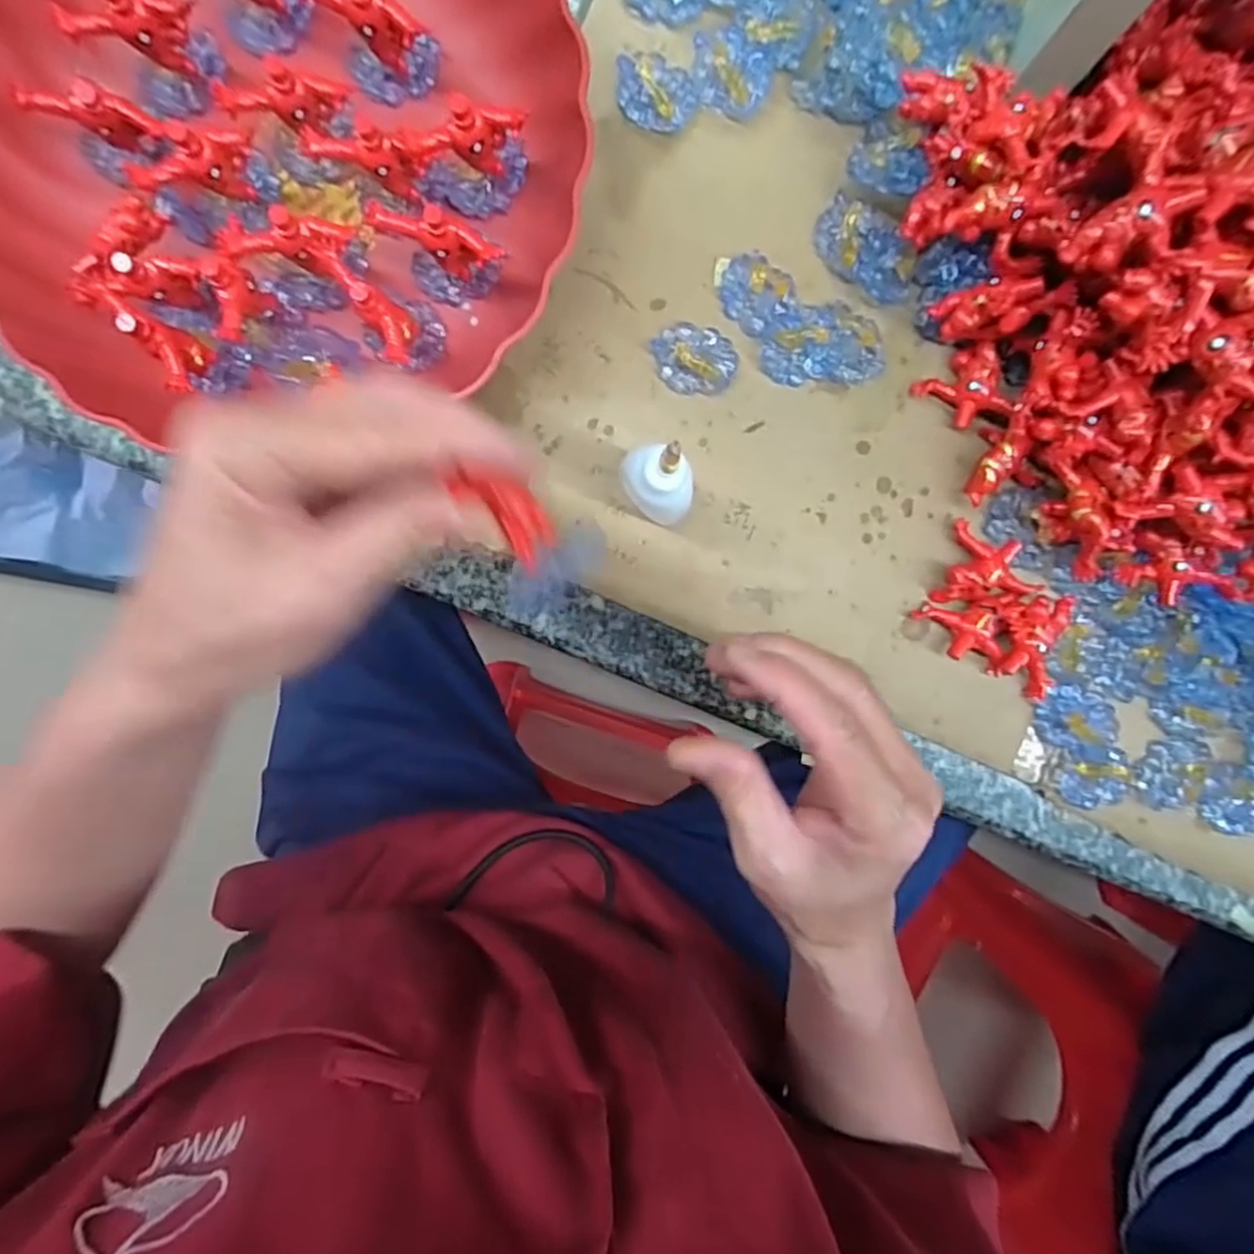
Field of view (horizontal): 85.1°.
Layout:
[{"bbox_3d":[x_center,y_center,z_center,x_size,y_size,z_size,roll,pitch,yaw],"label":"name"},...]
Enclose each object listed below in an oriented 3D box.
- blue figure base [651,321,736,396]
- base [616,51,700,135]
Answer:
[{"bbox_3d":[0.031,-0.122,0.309,0.037,0.008,0.031,9,91,-4],"label":"blue figure base"},{"bbox_3d":[0.013,-0.240,0.302,0.035,0.011,0.030,12,91,-4],"label":"base"}]

